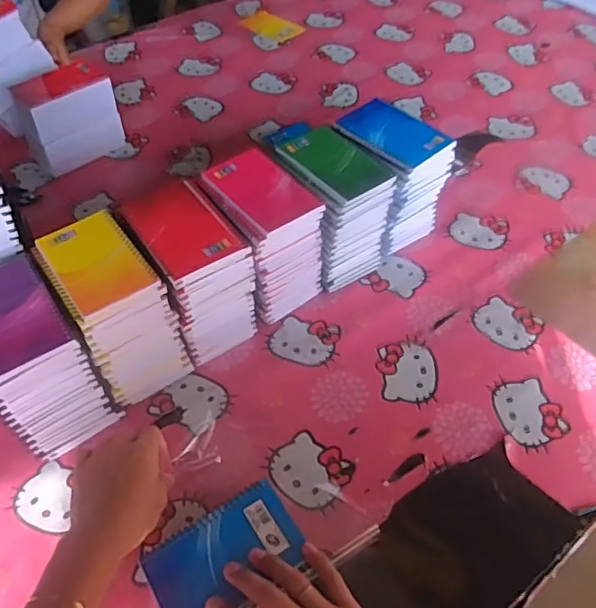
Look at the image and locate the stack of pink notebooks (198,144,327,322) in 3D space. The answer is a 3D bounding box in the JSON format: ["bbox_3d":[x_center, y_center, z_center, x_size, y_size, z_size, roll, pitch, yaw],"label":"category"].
[{"bbox_3d":[-0.047,-0.078,0.705,0.100,0.162,0.130,-32,57,-23],"label":"stack of pink notebooks"}]

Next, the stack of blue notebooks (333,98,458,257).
[{"bbox_3d":[0.119,-0.164,0.772,0.104,0.165,0.128,-31,56,-22],"label":"stack of blue notebooks"}]

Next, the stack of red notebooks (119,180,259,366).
[{"bbox_3d":[-0.121,-0.033,0.665,0.092,0.161,0.133,-27,55,-20],"label":"stack of red notebooks"}]

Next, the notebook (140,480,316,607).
[{"bbox_3d":[-0.059,0.226,0.500,0.128,0.016,0.098,-27,55,-20],"label":"notebook"}]

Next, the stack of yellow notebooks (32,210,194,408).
[{"bbox_3d":[-0.204,0.007,0.639,0.089,0.160,0.141,-30,56,-21],"label":"stack of yellow notebooks"}]

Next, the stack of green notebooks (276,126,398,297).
[{"bbox_3d":[0.041,-0.117,0.735,0.095,0.163,0.122,-34,57,-24],"label":"stack of green notebooks"}]

